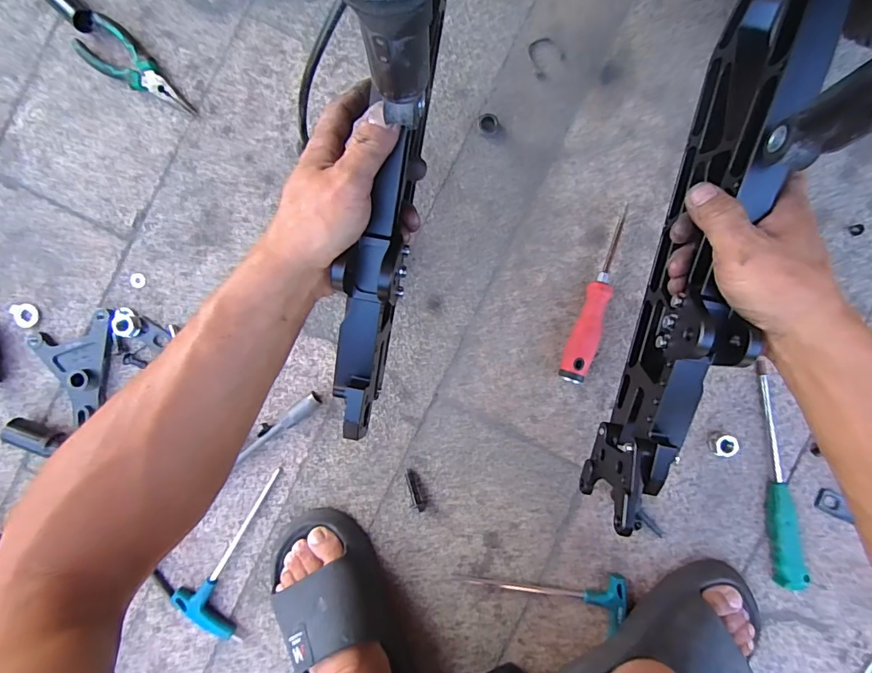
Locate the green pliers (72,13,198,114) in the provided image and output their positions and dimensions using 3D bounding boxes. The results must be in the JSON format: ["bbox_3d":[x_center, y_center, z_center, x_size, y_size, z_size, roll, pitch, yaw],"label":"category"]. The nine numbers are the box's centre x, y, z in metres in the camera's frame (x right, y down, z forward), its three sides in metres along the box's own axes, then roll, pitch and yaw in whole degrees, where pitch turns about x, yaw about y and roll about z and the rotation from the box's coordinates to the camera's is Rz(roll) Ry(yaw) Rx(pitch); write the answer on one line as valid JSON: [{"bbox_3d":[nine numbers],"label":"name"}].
[{"bbox_3d":[-0.349,-0.312,0.524,0.146,0.018,0.054,39,90,1],"label":"green pliers"}]

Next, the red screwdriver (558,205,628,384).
[{"bbox_3d":[0.182,-0.043,0.500,0.029,0.031,0.197,20,90,1],"label":"red screwdriver"}]

